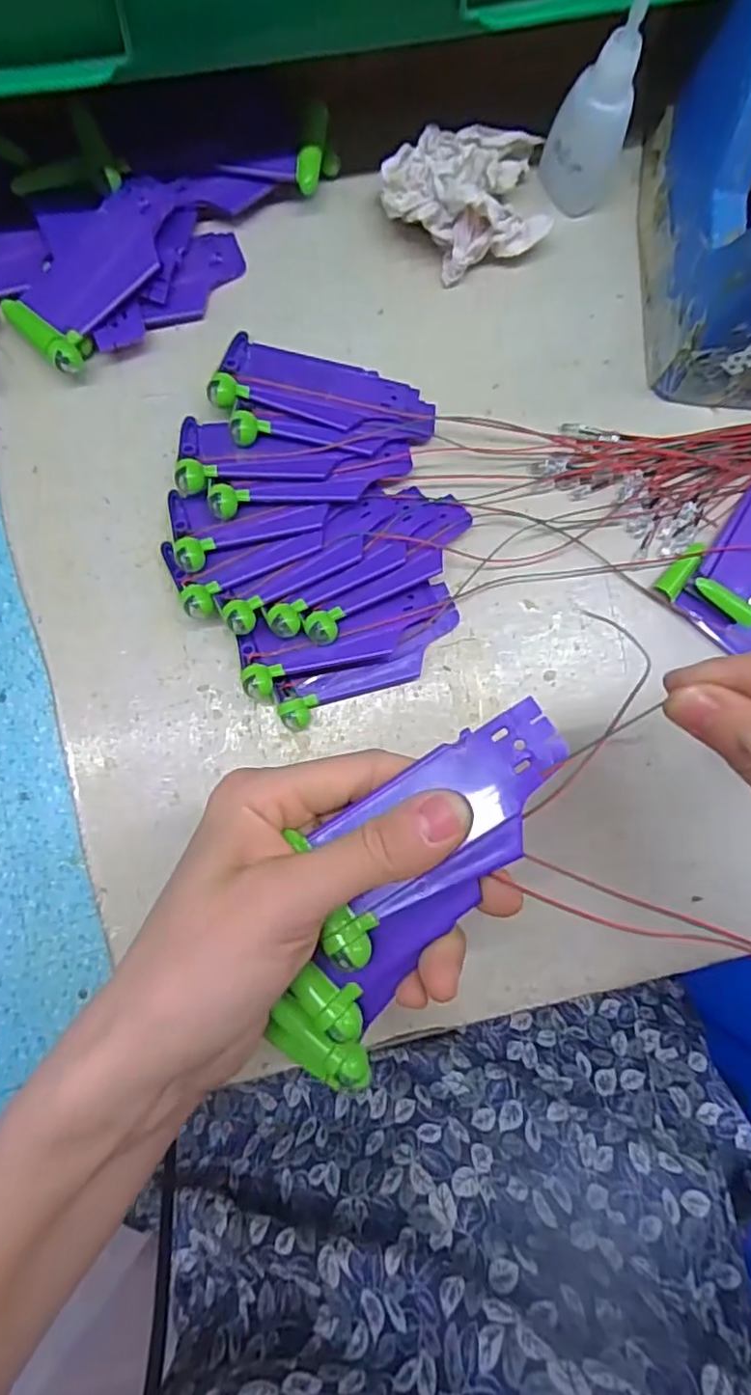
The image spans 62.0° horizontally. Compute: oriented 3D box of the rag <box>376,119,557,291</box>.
[{"bbox_3d":[0.043,-0.231,0.287,0.075,0.037,0.053,-11,86,-3],"label":"rag"}]

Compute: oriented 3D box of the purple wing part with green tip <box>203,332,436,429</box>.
[{"bbox_3d":[-0.023,-0.139,0.288,0.097,0.014,0.039,12,69,-3],"label":"purple wing part with green tip"}]

